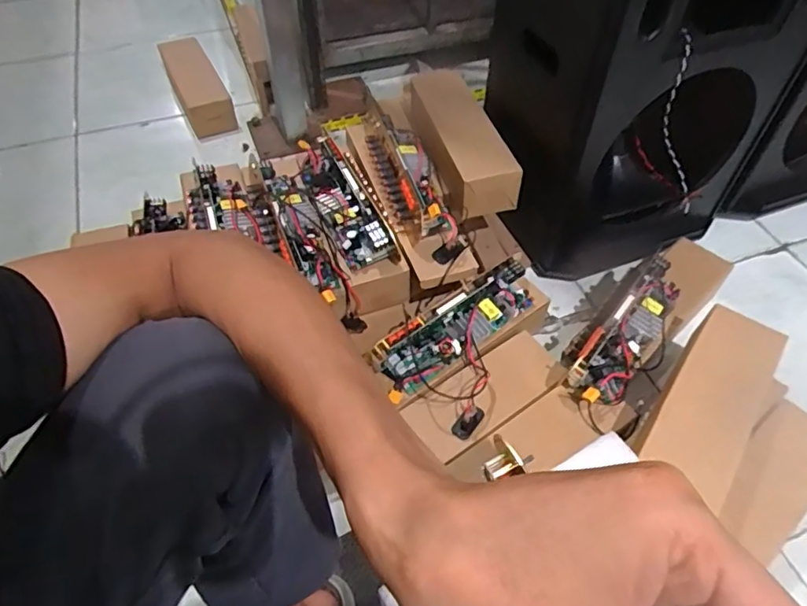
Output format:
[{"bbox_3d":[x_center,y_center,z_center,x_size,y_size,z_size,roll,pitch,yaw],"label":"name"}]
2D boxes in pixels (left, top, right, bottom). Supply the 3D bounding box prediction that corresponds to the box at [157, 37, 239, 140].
[{"bbox_3d":[-0.485,-0.508,1.272,0.097,0.090,0.349,-22,55,-16],"label":"box"}]

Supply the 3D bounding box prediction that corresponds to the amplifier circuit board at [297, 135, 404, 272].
[{"bbox_3d":[-0.089,-0.157,0.813,0.088,0.050,0.262,-20,54,-15],"label":"amplifier circuit board"}]

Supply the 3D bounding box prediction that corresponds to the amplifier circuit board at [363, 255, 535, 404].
[{"bbox_3d":[0.085,0.032,0.764,0.249,0.048,0.103,-30,102,-19],"label":"amplifier circuit board"}]

